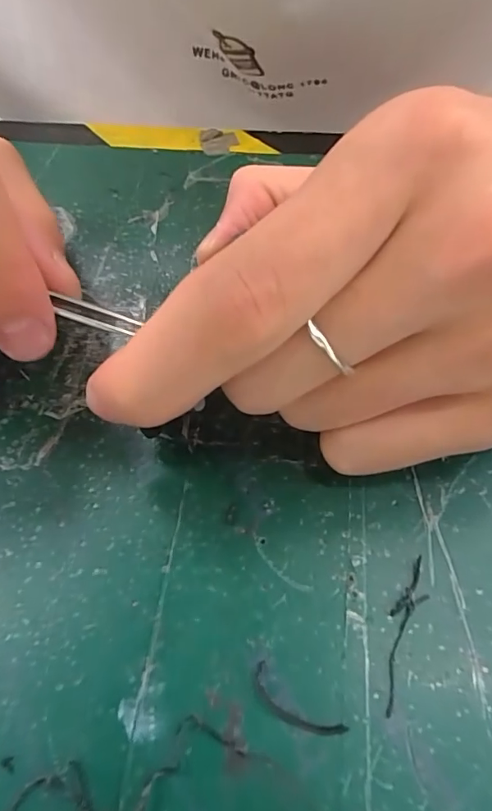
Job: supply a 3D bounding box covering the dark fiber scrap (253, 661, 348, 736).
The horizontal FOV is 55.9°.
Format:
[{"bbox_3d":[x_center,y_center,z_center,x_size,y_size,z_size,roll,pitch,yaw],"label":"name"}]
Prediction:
[{"bbox_3d":[0.009,0.058,0.089,0.020,0.004,0.006,30,62,20],"label":"dark fiber scrap"}]

